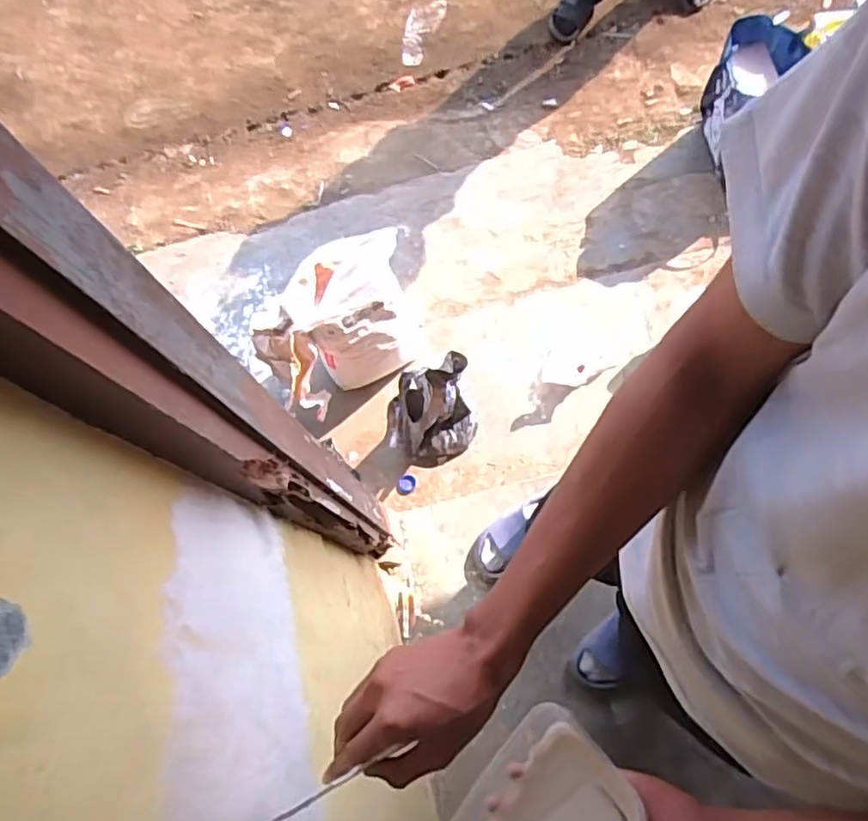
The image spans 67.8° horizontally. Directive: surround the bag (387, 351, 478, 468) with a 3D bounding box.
[{"bbox_3d":[-0.012,0.004,1.498,0.221,0.215,0.188,-16,69,1],"label":"bag"}]

